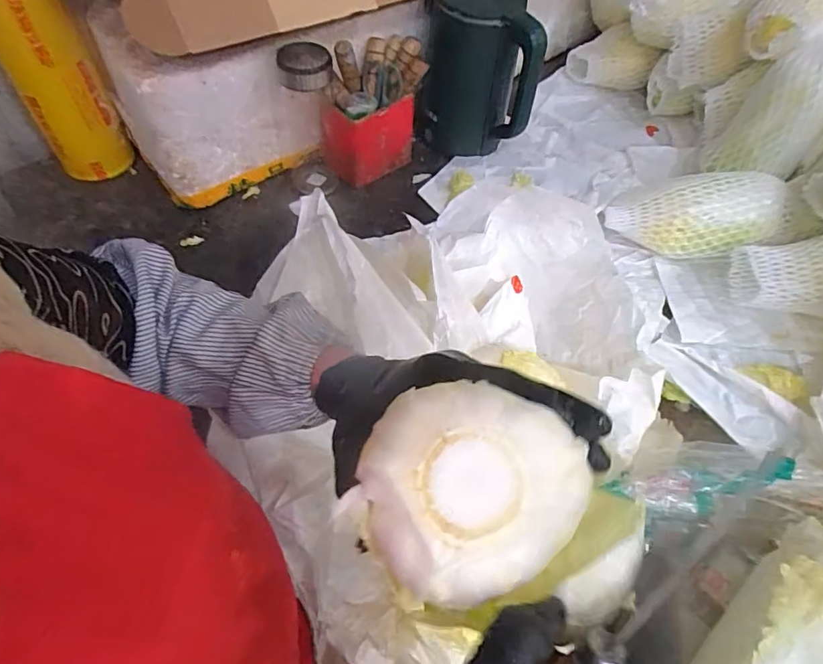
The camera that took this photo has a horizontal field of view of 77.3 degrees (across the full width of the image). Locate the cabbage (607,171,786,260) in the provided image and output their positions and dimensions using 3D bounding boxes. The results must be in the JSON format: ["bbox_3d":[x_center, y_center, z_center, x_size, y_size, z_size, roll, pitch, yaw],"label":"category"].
[{"bbox_3d":[0.394,-0.162,0.721,0.226,0.079,0.102,0,56,-3],"label":"cabbage"}]

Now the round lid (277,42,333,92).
[{"bbox_3d":[-0.133,-0.332,0.645,0.065,0.030,0.065,2,56,-2],"label":"round lid"}]

